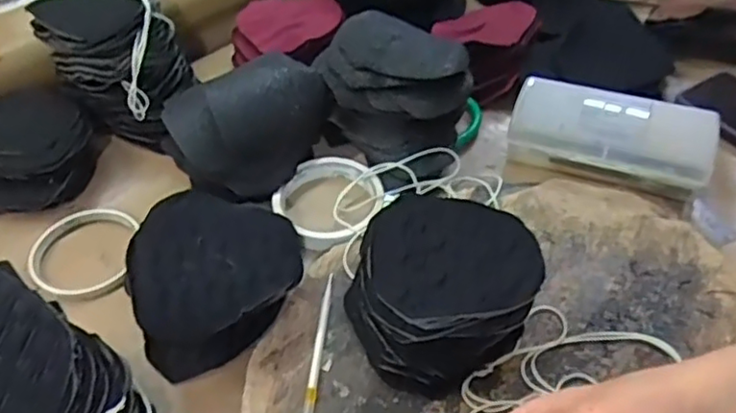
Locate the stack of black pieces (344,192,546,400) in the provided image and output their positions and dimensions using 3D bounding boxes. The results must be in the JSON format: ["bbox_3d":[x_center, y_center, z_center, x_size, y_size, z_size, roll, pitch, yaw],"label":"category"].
[{"bbox_3d":[0.048,0.052,0.433,0.120,0.066,0.105,-27,52,-21],"label":"stack of black pieces"}]

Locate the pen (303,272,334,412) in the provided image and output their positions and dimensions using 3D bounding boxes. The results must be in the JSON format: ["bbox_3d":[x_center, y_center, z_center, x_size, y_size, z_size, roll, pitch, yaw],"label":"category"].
[{"bbox_3d":[-0.033,0.095,0.435,0.008,0.005,0.120,3,48,4],"label":"pen"}]

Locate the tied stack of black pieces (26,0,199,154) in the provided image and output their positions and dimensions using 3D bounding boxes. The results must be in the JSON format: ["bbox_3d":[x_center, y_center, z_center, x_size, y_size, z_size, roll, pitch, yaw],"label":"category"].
[{"bbox_3d":[-0.217,-0.135,0.584,0.112,0.114,0.101,22,52,21],"label":"tied stack of black pieces"}]

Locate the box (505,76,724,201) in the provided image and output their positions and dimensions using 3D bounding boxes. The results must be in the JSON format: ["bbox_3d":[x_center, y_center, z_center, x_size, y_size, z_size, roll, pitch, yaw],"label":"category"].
[{"bbox_3d":[0.207,-0.064,0.559,0.164,0.041,0.075,18,50,17],"label":"box"}]

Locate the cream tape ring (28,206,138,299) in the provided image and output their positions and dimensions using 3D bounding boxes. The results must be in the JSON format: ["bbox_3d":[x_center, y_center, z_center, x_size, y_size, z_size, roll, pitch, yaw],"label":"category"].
[{"bbox_3d":[-0.224,0.036,0.507,0.074,0.013,0.083,-2,47,0],"label":"cream tape ring"}]

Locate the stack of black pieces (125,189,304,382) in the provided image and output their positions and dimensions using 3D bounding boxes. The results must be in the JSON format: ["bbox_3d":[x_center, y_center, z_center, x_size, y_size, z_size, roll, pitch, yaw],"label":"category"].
[{"bbox_3d":[-0.101,0.045,0.445,0.110,0.062,0.109,-7,48,-5],"label":"stack of black pieces"}]

